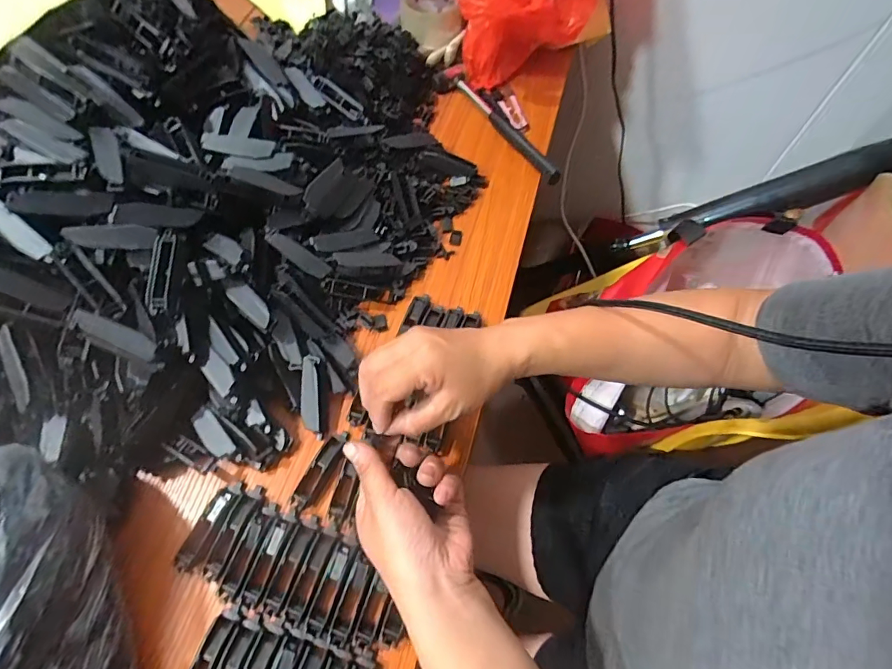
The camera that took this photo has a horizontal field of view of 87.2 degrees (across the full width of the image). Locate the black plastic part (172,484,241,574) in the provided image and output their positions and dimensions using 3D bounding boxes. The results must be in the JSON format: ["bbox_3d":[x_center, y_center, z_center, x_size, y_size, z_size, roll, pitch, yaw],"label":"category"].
[{"bbox_3d":[-0.191,0.157,0.385,0.022,0.018,0.072,22,64,10],"label":"black plastic part"}]

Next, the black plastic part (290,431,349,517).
[{"bbox_3d":[-0.108,0.118,0.405,0.020,0.011,0.078,24,64,12],"label":"black plastic part"}]

